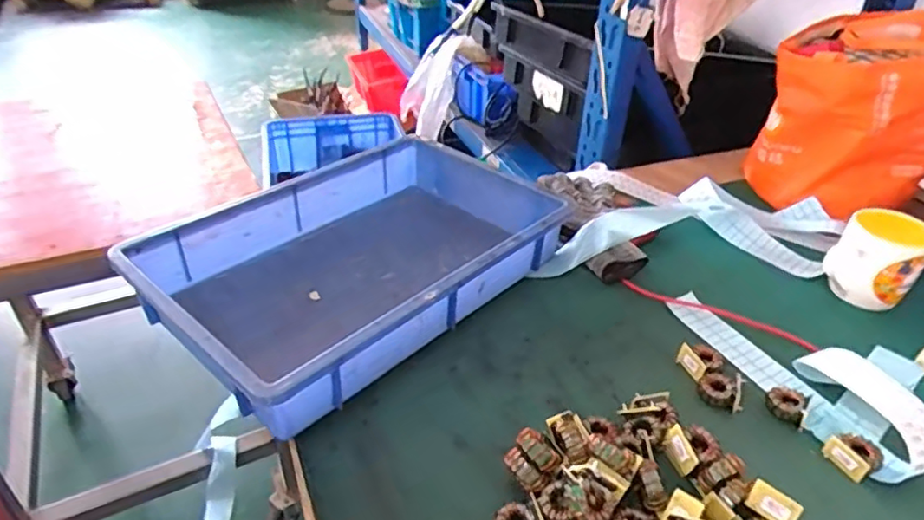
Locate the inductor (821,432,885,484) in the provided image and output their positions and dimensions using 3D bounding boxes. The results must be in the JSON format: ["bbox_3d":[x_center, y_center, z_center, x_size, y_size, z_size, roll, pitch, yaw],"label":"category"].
[{"bbox_3d":[0.338,0.168,0.522,0.034,0.018,0.037,-16,39,-24],"label":"inductor"}]

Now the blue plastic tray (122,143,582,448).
[{"bbox_3d":[-0.106,-0.002,0.685,0.277,0.094,0.436,29,43,32],"label":"blue plastic tray"}]

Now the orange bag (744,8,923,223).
[{"bbox_3d":[0.542,-0.198,0.839,0.211,0.219,0.211,26,42,29],"label":"orange bag"}]

